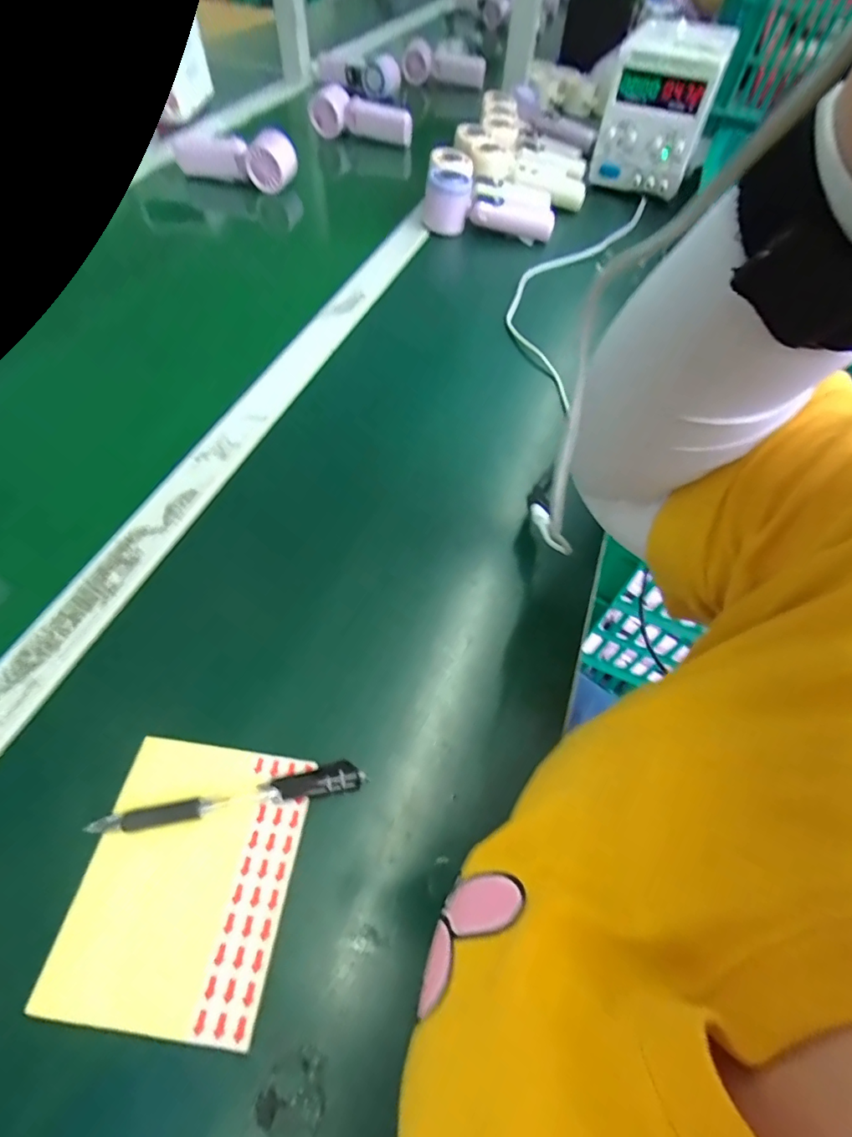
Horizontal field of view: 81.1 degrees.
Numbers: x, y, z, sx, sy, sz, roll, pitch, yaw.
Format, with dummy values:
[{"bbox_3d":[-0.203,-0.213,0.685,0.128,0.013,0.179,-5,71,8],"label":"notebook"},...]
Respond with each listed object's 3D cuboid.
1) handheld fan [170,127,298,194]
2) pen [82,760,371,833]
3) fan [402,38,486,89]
[{"bbox_3d":[-0.274,-0.588,0.705,0.178,0.051,0.049,16,56,8],"label":"handheld fan"},{"bbox_3d":[-0.105,0.125,0.266,0.142,0.012,0.016,-9,57,-9],"label":"pen"},{"bbox_3d":[0.040,-1.095,1.091,0.179,0.070,0.054,12,56,5],"label":"fan"}]

